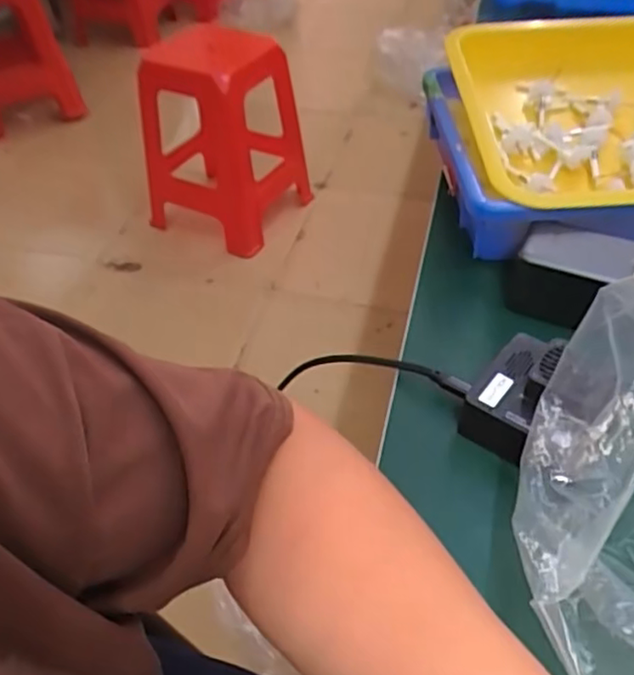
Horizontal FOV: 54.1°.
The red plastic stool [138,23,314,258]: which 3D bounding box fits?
[{"bbox_3d":[-0.276,-0.573,1.740,0.430,0.455,0.430,17,49,19],"label":"red plastic stool"}]

